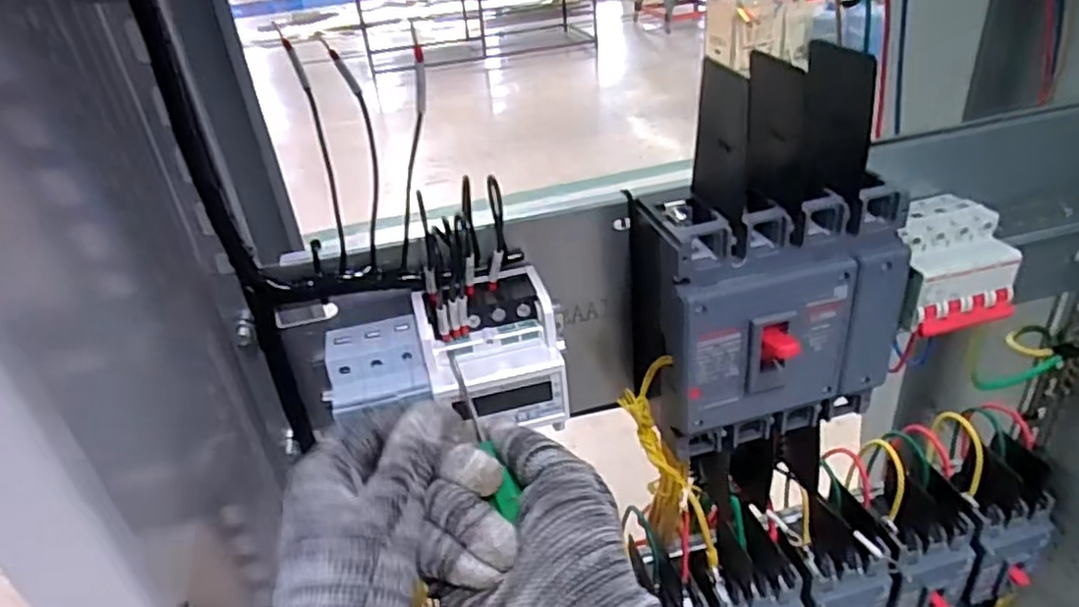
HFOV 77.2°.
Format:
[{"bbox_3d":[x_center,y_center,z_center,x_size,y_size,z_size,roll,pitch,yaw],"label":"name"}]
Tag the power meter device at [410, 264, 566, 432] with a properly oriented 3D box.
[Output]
[{"bbox_3d":[-0.027,0.028,0.397,0.077,0.069,0.064,-11,32,-7],"label":"power meter device"}]

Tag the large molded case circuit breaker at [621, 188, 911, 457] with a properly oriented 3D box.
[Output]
[{"bbox_3d":[0.141,0.008,0.430,0.147,0.159,0.094,-16,32,-14],"label":"large molded case circuit breaker"}]

